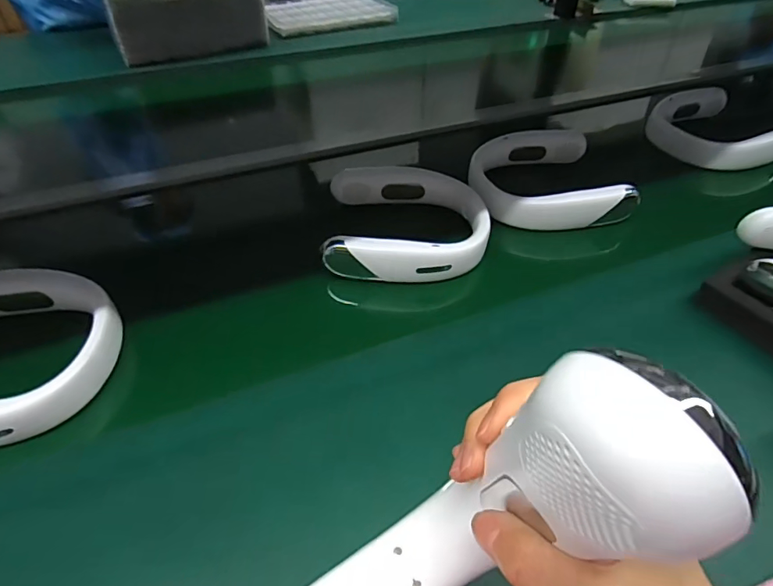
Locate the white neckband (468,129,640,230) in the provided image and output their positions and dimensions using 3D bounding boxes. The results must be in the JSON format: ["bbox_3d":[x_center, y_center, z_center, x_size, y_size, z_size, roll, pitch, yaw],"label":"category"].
[{"bbox_3d":[0.227,-0.159,0.680,0.193,0.052,0.190,-10,48,-10],"label":"white neckband"}]

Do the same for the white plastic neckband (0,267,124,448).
[{"bbox_3d":[-0.362,0.062,0.453,0.187,0.063,0.187,-4,47,-5],"label":"white plastic neckband"}]

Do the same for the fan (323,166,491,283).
[{"bbox_3d":[0.028,-0.094,0.606,0.200,0.042,0.196,0,47,-1],"label":"fan"}]

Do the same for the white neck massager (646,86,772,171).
[{"bbox_3d":[0.542,-0.273,0.790,0.185,0.053,0.178,-16,49,-15],"label":"white neck massager"}]

